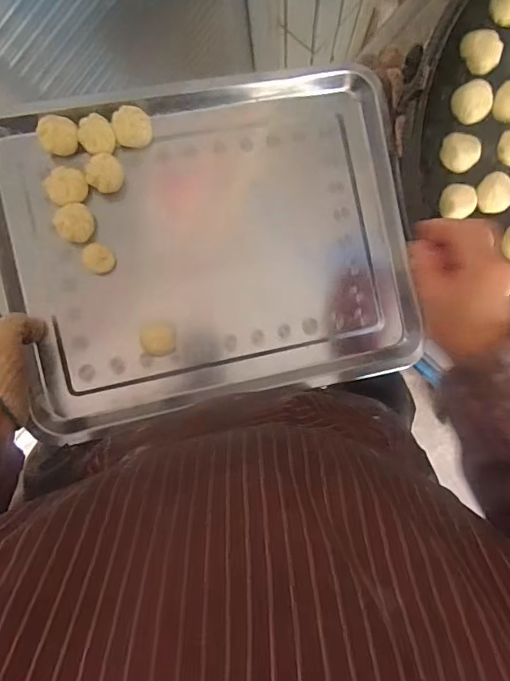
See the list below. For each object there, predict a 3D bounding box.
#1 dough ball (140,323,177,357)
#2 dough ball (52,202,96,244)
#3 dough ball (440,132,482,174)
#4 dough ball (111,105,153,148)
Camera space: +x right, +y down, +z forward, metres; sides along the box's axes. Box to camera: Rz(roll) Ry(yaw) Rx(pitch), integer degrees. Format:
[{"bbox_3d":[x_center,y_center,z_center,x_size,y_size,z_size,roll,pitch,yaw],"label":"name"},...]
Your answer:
[{"bbox_3d":[-0.099,-0.002,0.487,0.033,0.034,0.033,0,95,3],"label":"dough ball"},{"bbox_3d":[-0.180,-0.118,0.469,0.030,0.031,0.037,2,96,3],"label":"dough ball"},{"bbox_3d":[0.218,-0.199,0.497,0.037,0.025,0.041,19,96,1],"label":"dough ball"},{"bbox_3d":[-0.126,-0.221,0.486,0.036,0.033,0.037,0,95,3],"label":"dough ball"}]

